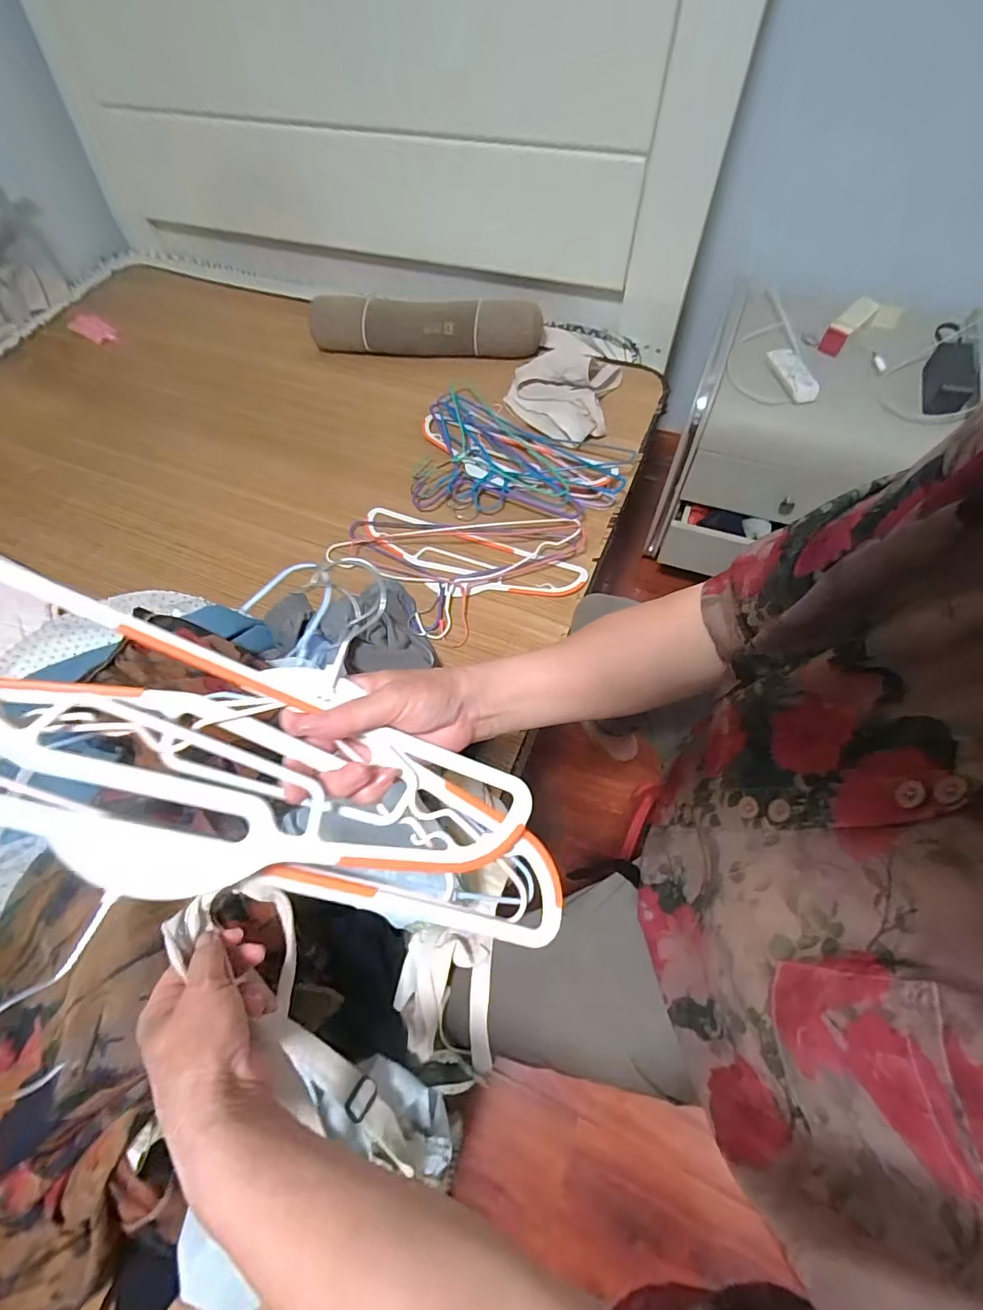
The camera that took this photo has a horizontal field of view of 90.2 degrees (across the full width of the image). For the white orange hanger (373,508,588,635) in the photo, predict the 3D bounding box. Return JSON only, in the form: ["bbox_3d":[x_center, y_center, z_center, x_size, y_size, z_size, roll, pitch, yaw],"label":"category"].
[{"bbox_3d":[-0.062,-0.121,0.781,0.387,0.012,0.205,19,65,13],"label":"white orange hanger"}]

